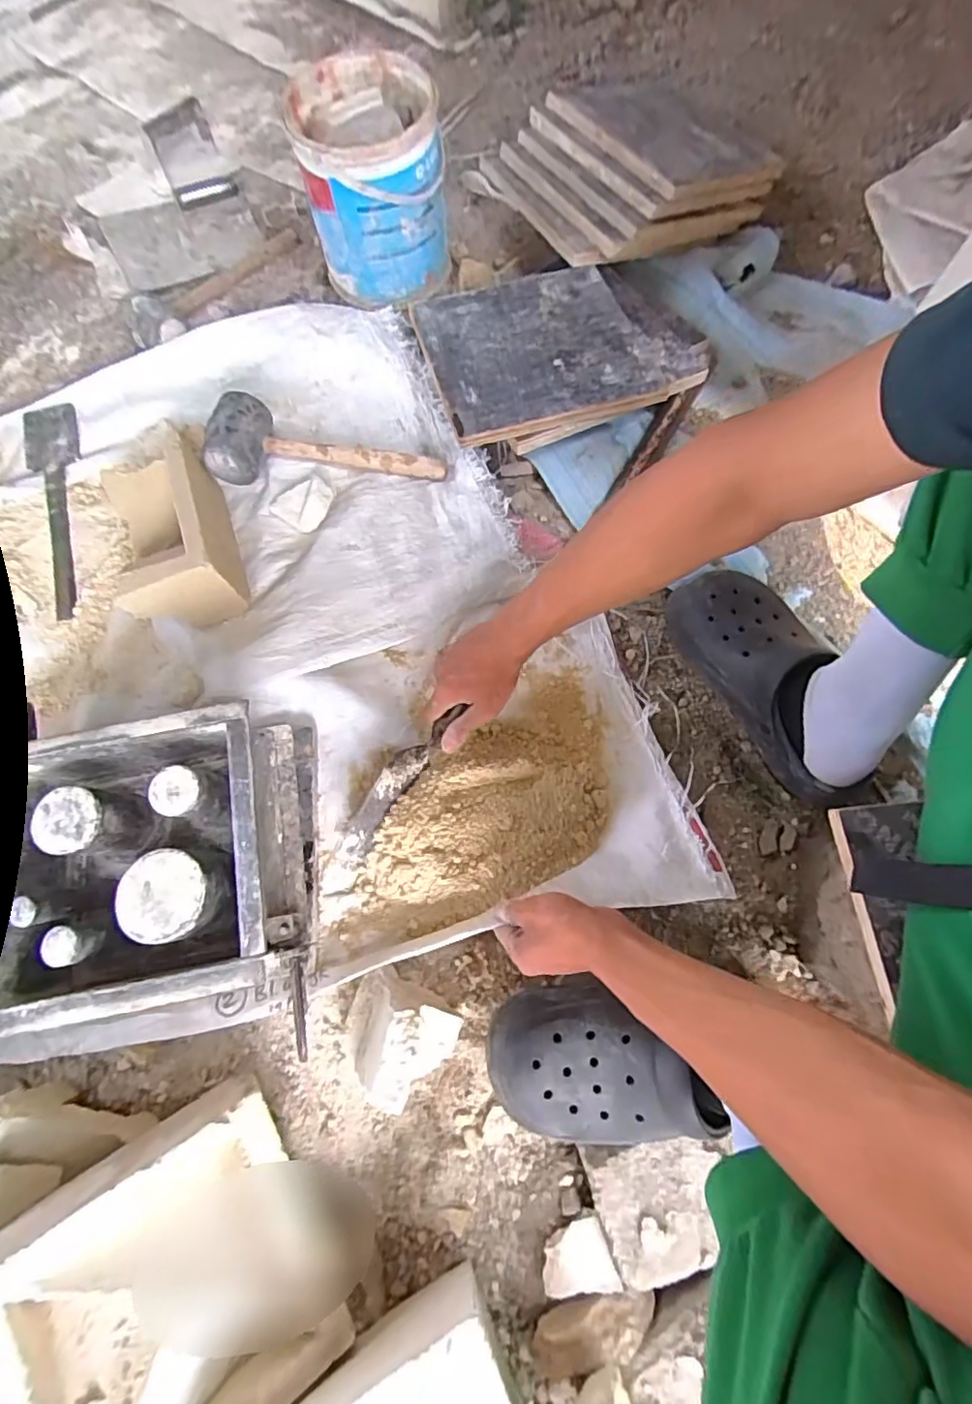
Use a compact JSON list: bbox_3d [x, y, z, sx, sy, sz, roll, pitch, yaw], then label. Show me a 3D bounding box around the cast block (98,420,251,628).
[{"bbox_3d":[-0.354,-0.190,0.636,0.106,0.116,0.188,-19,71,-5],"label":"cast block"}]

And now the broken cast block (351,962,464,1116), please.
[{"bbox_3d":[-0.081,0.292,0.503,0.095,0.078,0.082,33,75,11],"label":"broken cast block"}]

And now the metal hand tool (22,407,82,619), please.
[{"bbox_3d":[-0.526,-0.236,0.688,0.064,0.020,0.292,-12,76,-3],"label":"metal hand tool"}]

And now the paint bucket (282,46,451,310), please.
[{"bbox_3d":[-0.136,-0.638,0.714,0.160,0.186,0.163,-1,71,2],"label":"paint bucket"}]

